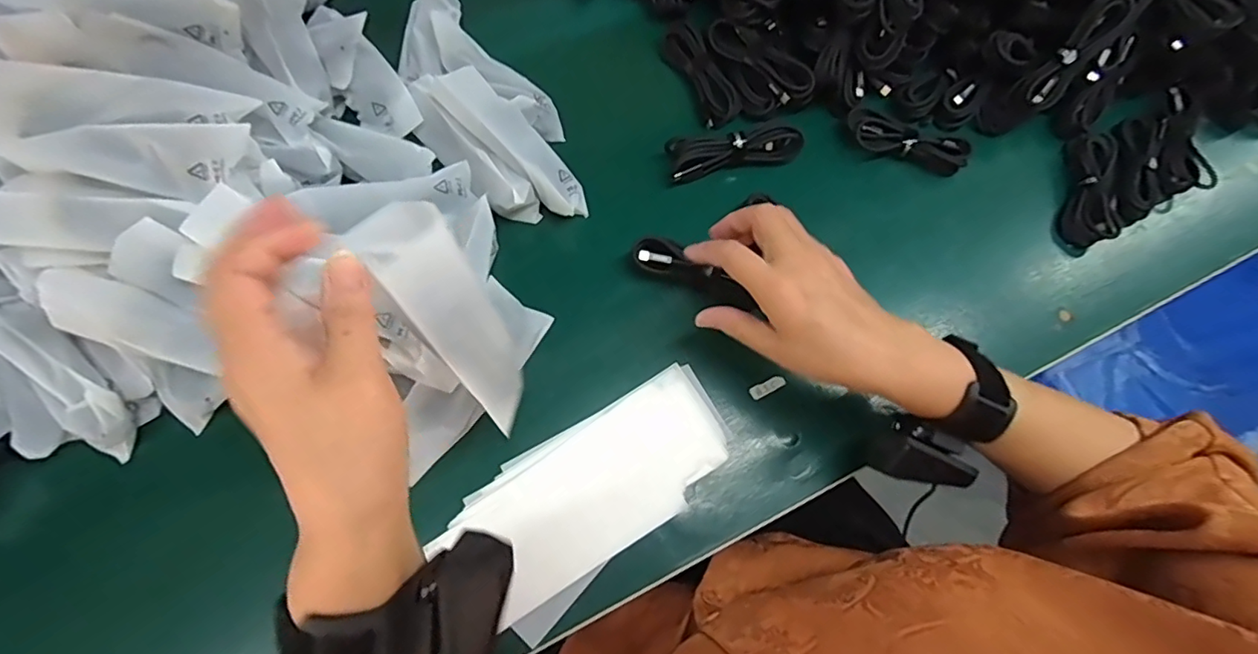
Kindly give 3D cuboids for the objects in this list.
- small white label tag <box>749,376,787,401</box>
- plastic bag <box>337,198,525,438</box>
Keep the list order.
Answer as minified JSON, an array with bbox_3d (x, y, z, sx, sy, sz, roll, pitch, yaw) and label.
[{"bbox_3d":[0.108,0.047,0.430,0.026,0.009,0.010,-23,75,-9],"label":"small white label tag"},{"bbox_3d":[-0.090,0.001,0.304,0.041,0.151,0.035,-31,42,-11],"label":"plastic bag"}]

